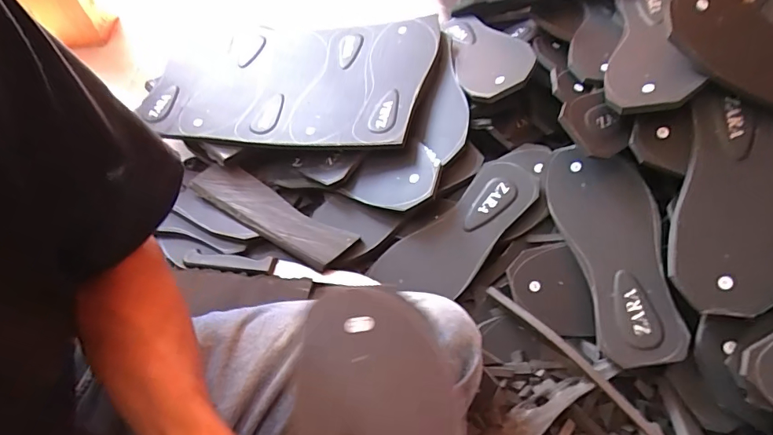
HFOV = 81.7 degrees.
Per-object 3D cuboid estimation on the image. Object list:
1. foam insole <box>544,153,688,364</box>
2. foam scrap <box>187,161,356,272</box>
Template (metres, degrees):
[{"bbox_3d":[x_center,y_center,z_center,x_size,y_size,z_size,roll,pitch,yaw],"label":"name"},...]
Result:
[{"bbox_3d":[0.245,0.033,0.487,0.100,0.021,0.241,-15,63,22],"label":"foam insole"},{"bbox_3d":[-0.158,-0.007,0.600,0.251,0.023,0.063,29,59,20],"label":"foam scrap"}]

